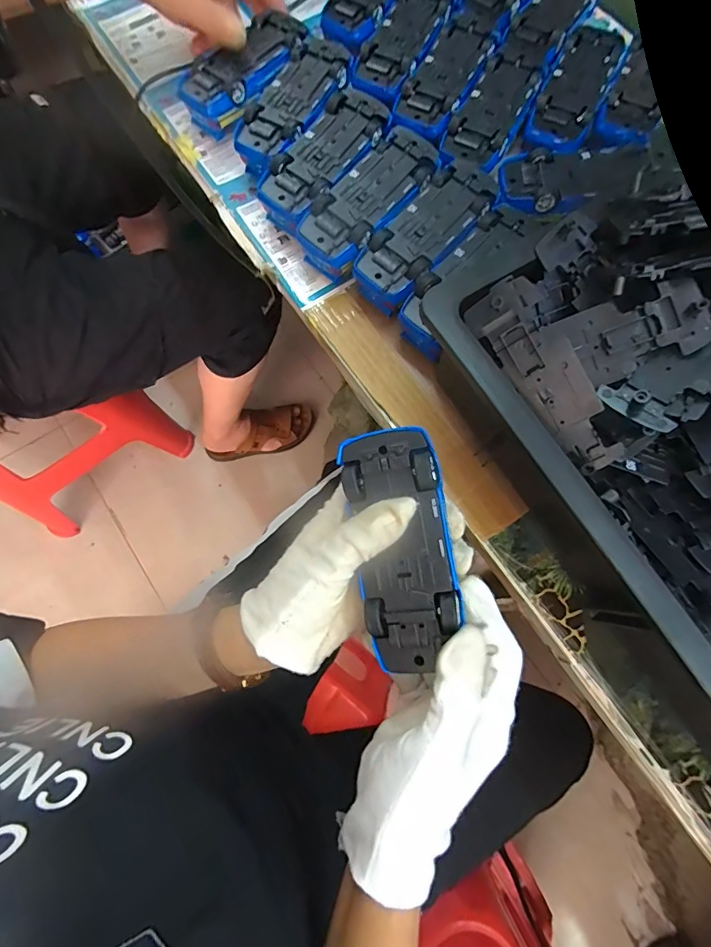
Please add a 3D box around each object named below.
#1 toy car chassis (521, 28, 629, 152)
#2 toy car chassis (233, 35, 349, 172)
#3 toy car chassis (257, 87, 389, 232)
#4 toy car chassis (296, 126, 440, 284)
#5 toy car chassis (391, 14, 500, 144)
[{"bbox_3d":[0.190,-0.338,0.391,0.059,0.012,0.139,27,75,5],"label":"toy car chassis"},{"bbox_3d":[-0.054,-0.319,0.406,0.058,0.045,0.131,32,76,7],"label":"toy car chassis"},{"bbox_3d":[-0.026,-0.260,0.390,0.057,0.047,0.131,37,76,8],"label":"toy car chassis"},{"bbox_3d":[0.010,-0.217,0.378,0.055,0.052,0.129,40,77,9],"label":"toy car chassis"},{"bbox_3d":[0.082,-0.350,0.398,0.053,0.013,0.139,27,75,5],"label":"toy car chassis"}]

